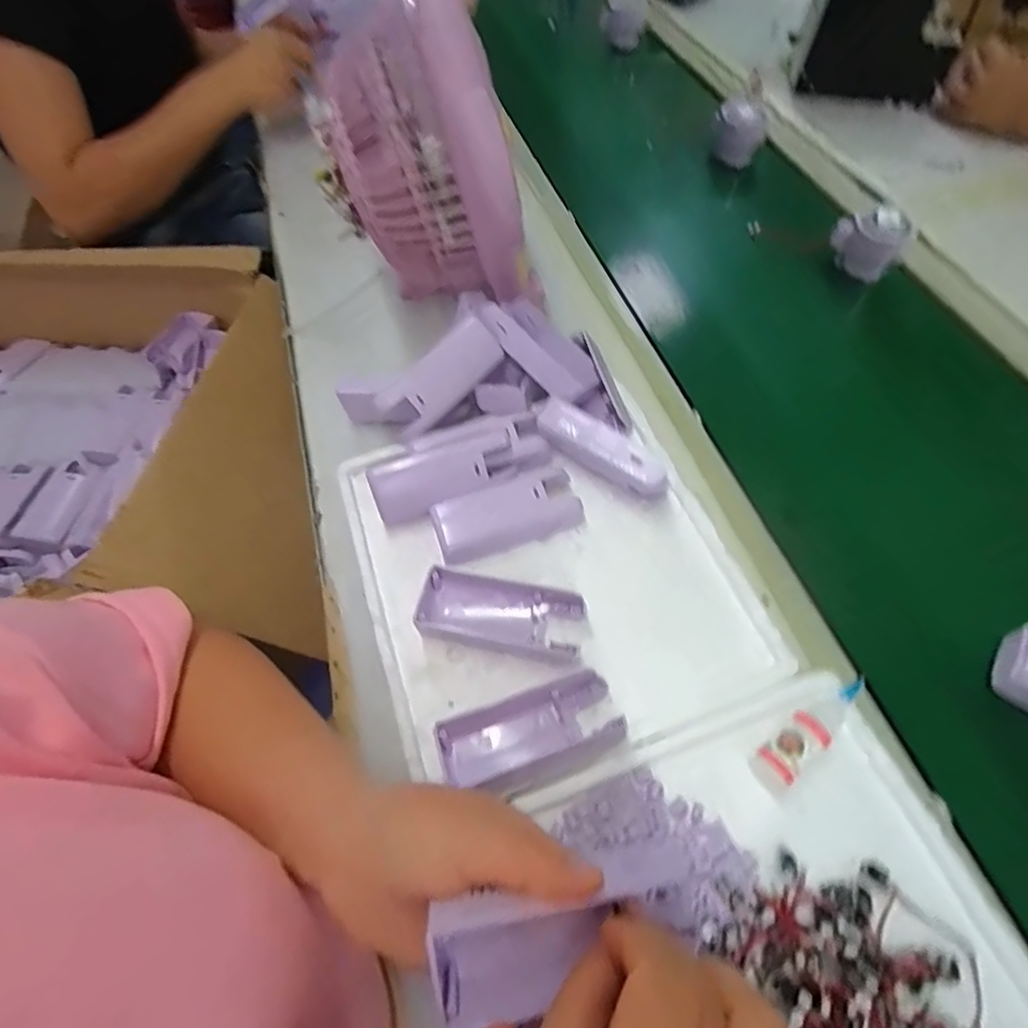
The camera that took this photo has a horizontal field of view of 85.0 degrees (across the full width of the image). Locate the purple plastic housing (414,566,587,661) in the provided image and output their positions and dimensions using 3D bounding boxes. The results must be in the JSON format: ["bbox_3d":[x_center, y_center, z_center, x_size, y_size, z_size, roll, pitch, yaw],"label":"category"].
[{"bbox_3d":[-0.009,0.067,0.377,0.106,0.021,0.045,11,61,7],"label":"purple plastic housing"}]

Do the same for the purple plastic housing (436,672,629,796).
[{"bbox_3d":[0.011,0.135,0.340,0.106,0.015,0.049,-17,61,-9],"label":"purple plastic housing"}]

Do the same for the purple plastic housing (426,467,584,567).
[{"bbox_3d":[-0.005,0.000,0.416,0.107,0.026,0.048,-19,61,-10],"label":"purple plastic housing"}]

